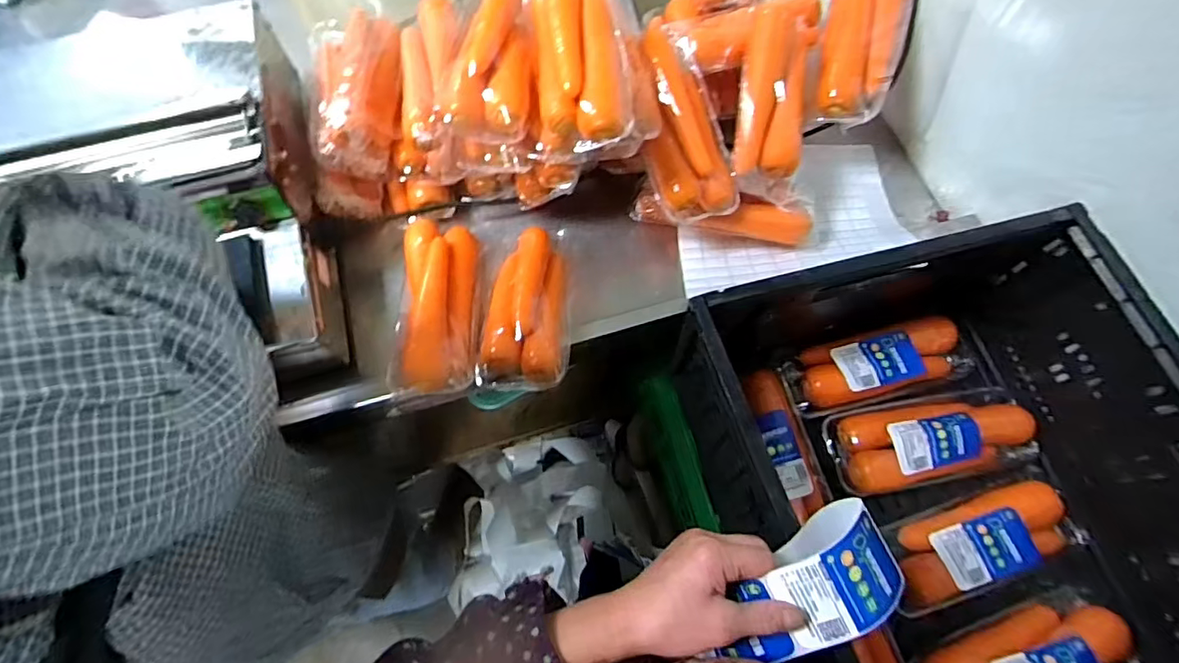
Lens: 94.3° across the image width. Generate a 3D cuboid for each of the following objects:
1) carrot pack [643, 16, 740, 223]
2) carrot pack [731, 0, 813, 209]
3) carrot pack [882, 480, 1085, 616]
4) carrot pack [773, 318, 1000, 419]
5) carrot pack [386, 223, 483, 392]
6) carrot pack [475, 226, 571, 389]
[{"bbox_3d":[0.109,-0.248,0.645,0.103,0.042,0.231,-9,86,-2],"label":"carrot pack"},{"bbox_3d":[0.225,-0.274,0.666,0.105,0.060,0.243,3,91,2],"label":"carrot pack"},{"bbox_3d":[0.441,0.234,0.613,0.226,0.034,0.090,-15,68,-5],"label":"carrot pack"},{"bbox_3d":[0.372,0.045,0.698,0.251,0.050,0.093,-13,68,-4],"label":"carrot pack"},{"bbox_3d":[-0.177,-0.034,0.629,0.087,0.055,0.219,-4,68,0],"label":"carrot pack"},{"bbox_3d":[-0.069,-0.036,0.628,0.097,0.047,0.215,1,56,2],"label":"carrot pack"}]

